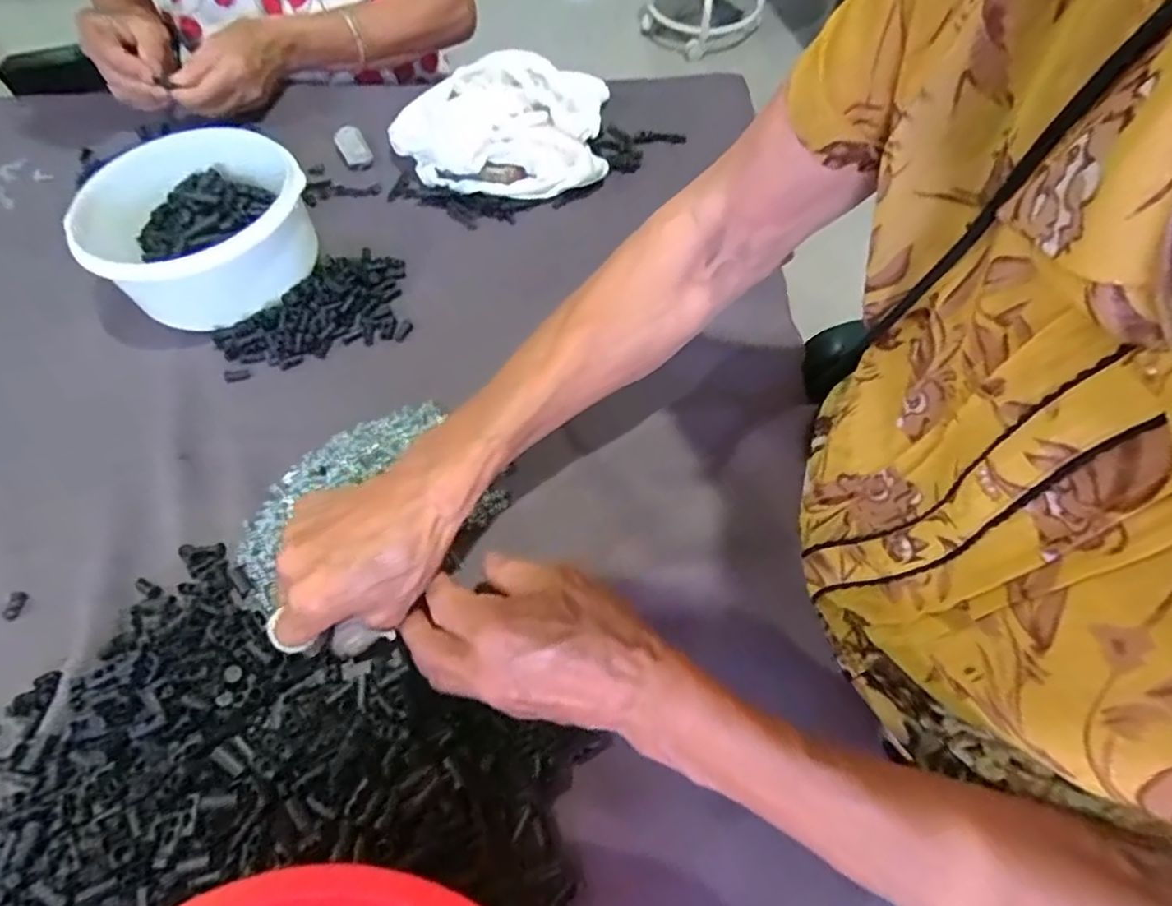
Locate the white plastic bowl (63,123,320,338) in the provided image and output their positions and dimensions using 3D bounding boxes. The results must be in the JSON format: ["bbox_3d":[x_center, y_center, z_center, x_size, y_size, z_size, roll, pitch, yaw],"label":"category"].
[{"bbox_3d":[-0.292,-0.170,0.489,0.156,0.076,0.139,-34,64,-17],"label":"white plastic bowl"}]

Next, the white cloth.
[{"bbox_3d":[-0.080,-0.309,0.580,0.193,0.052,0.171,2,59,3],"label":"white cloth"}]

